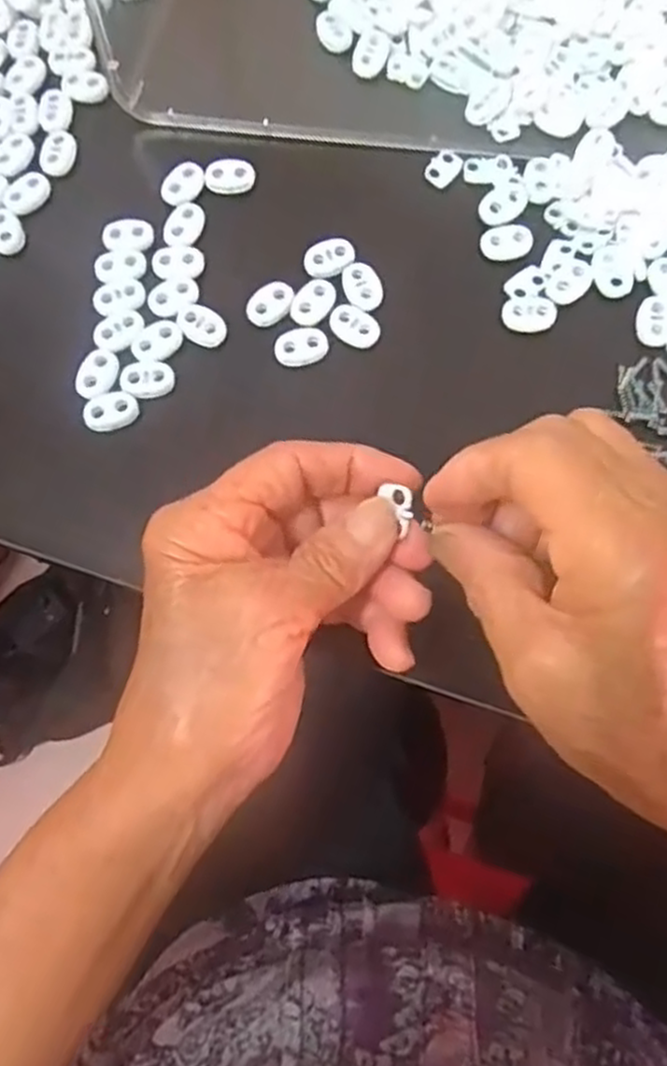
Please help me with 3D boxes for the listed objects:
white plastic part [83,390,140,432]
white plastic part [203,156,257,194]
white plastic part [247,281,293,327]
[{"bbox_3d":[-0.093,-0.051,0.312,0.022,0.006,0.014,-24,77,-4],"label":"white plastic part"},{"bbox_3d":[-0.047,-0.164,0.342,0.023,0.005,0.016,-5,76,0],"label":"white plastic part"},{"bbox_3d":[-0.027,-0.099,0.322,0.015,0.004,0.021,43,81,11],"label":"white plastic part"}]

